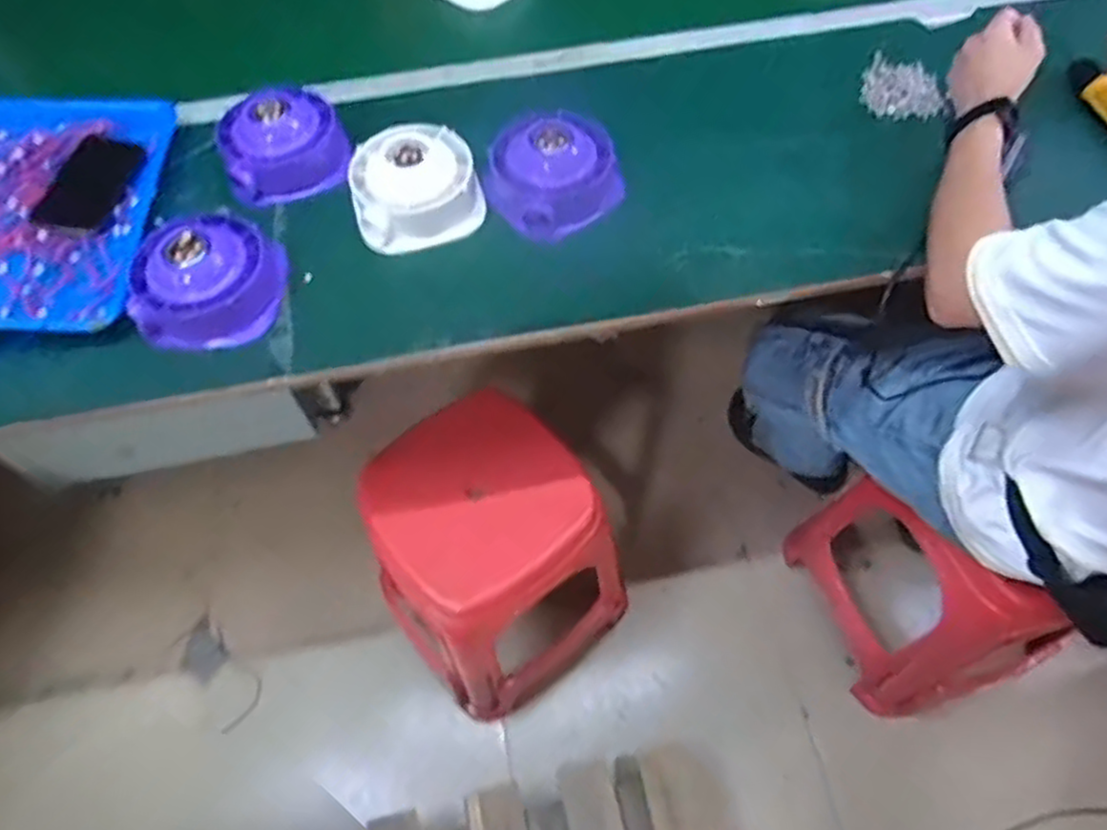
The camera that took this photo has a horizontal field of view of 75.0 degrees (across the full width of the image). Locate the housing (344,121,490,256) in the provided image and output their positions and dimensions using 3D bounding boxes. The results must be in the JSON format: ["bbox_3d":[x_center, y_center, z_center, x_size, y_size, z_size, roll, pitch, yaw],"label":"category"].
[{"bbox_3d":[-0.148,-0.250,0.778,0.134,0.077,0.131,-1,60,1],"label":"housing"}]

